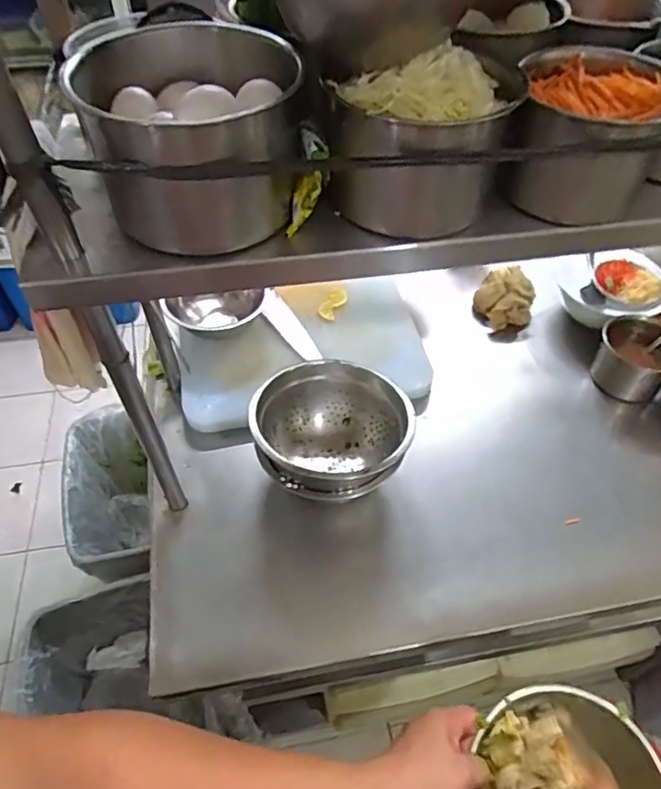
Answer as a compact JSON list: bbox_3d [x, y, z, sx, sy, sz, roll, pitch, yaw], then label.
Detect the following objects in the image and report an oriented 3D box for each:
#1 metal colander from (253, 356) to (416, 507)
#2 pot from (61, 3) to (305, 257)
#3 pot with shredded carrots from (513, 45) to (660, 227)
[{"bbox_3d":[0.000,0.061,0.773,0.193,0.128,0.202,0,49,0],"label":"metal colander"},{"bbox_3d":[-0.105,-0.203,0.447,0.153,0.113,0.173,-18,52,-16],"label":"pot"},{"bbox_3d":[0.210,-0.203,0.469,0.128,0.104,0.149,7,50,5],"label":"pot with shredded carrots"}]

